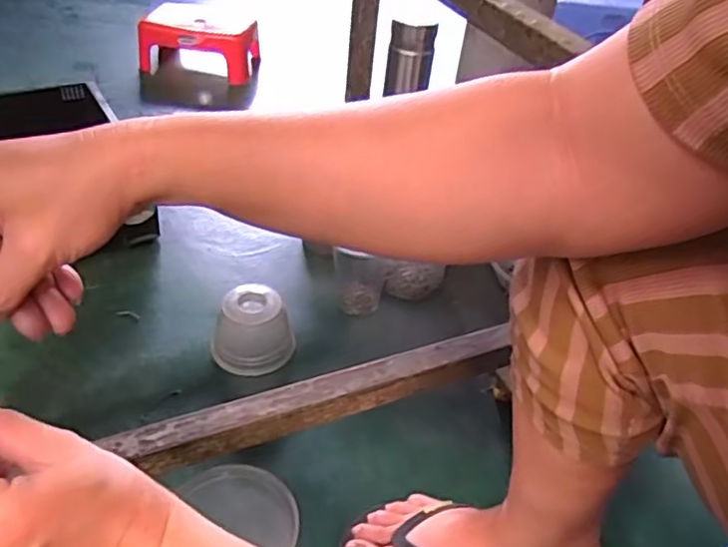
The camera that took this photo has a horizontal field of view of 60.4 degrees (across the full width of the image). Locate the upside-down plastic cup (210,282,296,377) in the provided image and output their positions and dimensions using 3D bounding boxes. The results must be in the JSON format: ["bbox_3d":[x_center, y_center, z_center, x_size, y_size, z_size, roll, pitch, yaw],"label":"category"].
[{"bbox_3d":[-0.136,0.070,0.756,0.081,0.077,0.080,3,40,-2],"label":"upside-down plastic cup"}]

